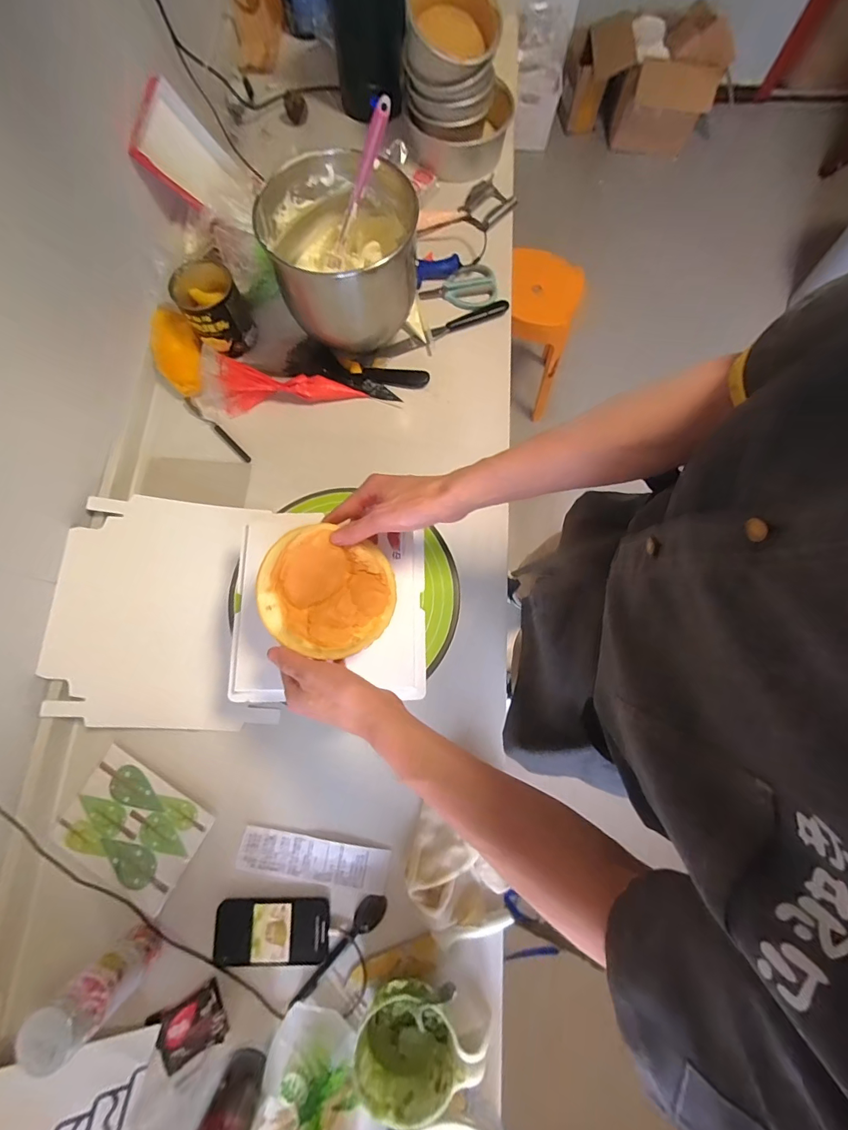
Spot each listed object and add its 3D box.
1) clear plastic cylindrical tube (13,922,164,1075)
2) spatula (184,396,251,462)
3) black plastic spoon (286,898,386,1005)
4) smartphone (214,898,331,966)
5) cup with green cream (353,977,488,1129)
[{"bbox_3d":[-0.369,0.483,0.499,0.055,0.157,0.049,42,79,9],"label":"clear plastic cylindrical tube"},{"bbox_3d":[-0.360,-0.233,0.753,0.165,0.012,0.018,43,80,9],"label":"spatula"},{"bbox_3d":[-0.108,0.506,0.573,0.031,0.011,0.156,39,79,9],"label":"black plastic spoon"},{"bbox_3d":[-0.201,0.483,0.577,0.150,0.006,0.074,1,76,0],"label":"smartphone"},{"bbox_3d":[-0.017,0.569,0.520,0.121,0.070,0.130,0,76,0],"label":"cup with green cream"}]

